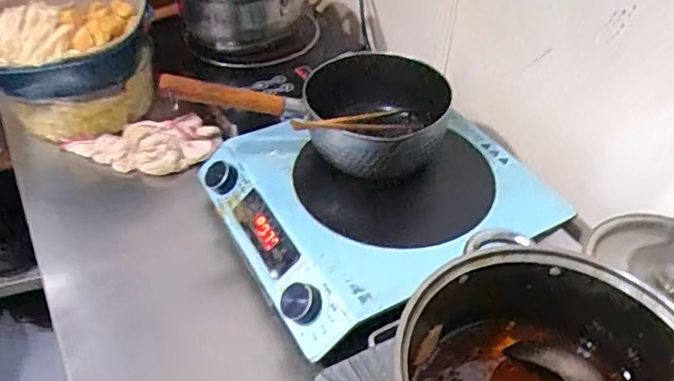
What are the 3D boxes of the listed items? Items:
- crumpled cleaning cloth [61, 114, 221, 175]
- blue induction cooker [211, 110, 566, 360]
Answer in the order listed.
[{"bbox_3d":[-0.285,-0.066,0.836,0.229,0.038,0.102,-4,44,-6],"label":"crumpled cleaning cloth"},{"bbox_3d":[0.047,-0.005,0.693,0.351,0.055,0.319,-21,48,-22],"label":"blue induction cooker"}]

